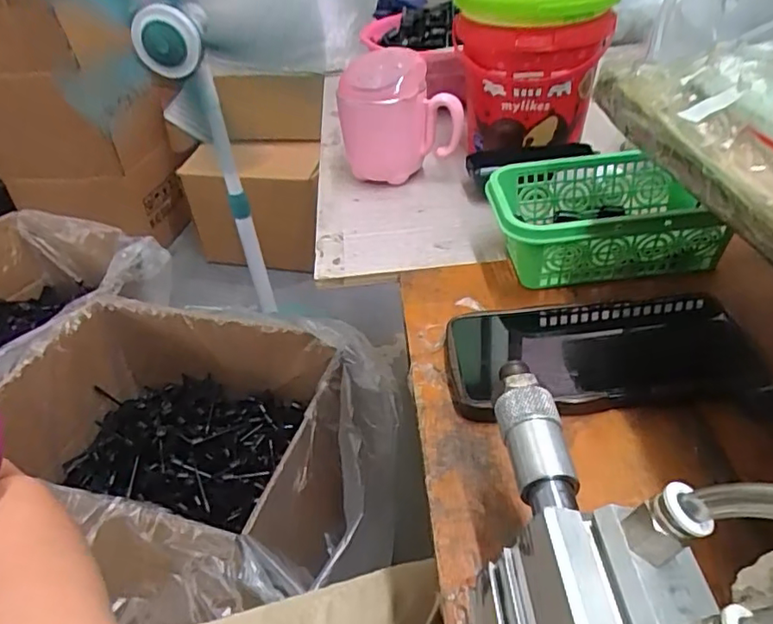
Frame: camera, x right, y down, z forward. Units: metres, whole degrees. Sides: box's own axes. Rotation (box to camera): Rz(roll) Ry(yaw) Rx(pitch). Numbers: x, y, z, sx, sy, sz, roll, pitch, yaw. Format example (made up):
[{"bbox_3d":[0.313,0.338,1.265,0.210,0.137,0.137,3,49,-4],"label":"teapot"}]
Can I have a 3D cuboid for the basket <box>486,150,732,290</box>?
[{"bbox_3d":[0.144,-0.063,0.402,0.139,0.055,0.099,-2,39,4],"label":"basket"}]

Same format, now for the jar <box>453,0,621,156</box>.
[{"bbox_3d":[0.124,-0.222,0.510,0.117,0.148,0.112,-12,39,-7],"label":"jar"}]

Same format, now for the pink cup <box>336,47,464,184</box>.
[{"bbox_3d":[0.012,-0.177,0.524,0.103,0.108,0.069,-6,39,0],"label":"pink cup"}]

